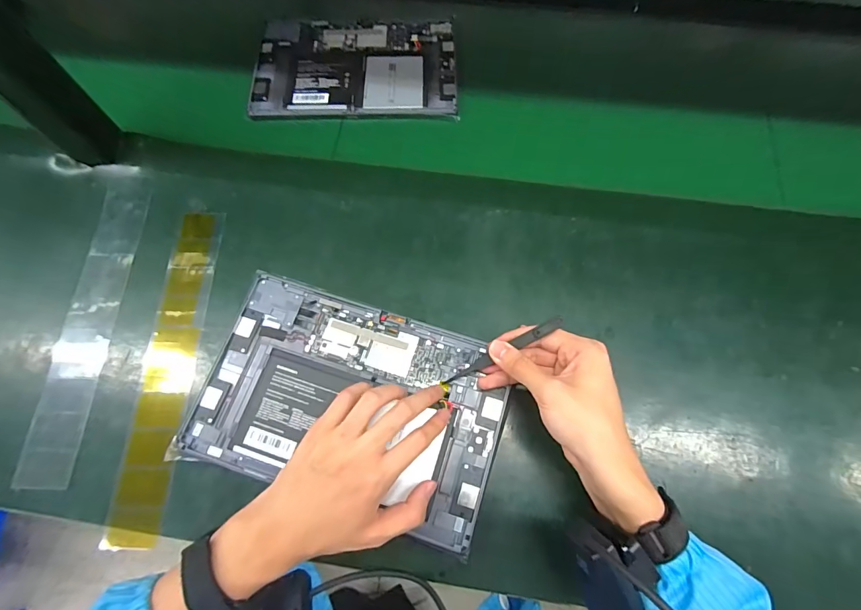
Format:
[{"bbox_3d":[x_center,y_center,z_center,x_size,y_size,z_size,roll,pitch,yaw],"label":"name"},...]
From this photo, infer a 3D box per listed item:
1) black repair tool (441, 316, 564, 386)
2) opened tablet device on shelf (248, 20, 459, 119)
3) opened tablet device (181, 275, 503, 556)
[{"bbox_3d":[0.060,0.040,0.346,0.113,0.008,0.011,-31,71,17],"label":"black repair tool"},{"bbox_3d":[-0.093,-0.303,0.515,0.251,0.005,0.158,1,70,1],"label":"opened tablet device on shelf"},{"bbox_3d":[-0.067,0.082,0.354,0.255,0.008,0.166,17,71,6],"label":"opened tablet device"}]

